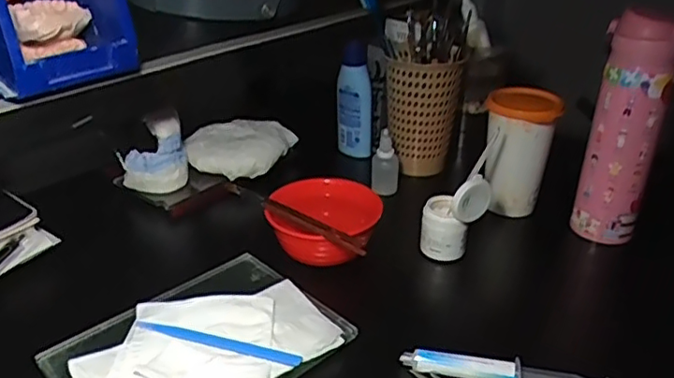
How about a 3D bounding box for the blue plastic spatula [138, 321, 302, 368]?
[{"bbox_3d":[-0.093,0.118,0.464,0.134,0.004,0.010,9,29,13],"label":"blue plastic spatula"}]

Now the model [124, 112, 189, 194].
[{"bbox_3d":[-0.204,-0.039,0.667,0.073,0.082,0.036,-7,30,-16],"label":"model"}]

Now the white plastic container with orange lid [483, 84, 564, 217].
[{"bbox_3d":[0.192,-0.042,0.657,0.076,0.126,0.081,7,29,10],"label":"white plastic container with orange lid"}]

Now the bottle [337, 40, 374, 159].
[{"bbox_3d":[0.023,-0.111,0.759,0.045,0.153,0.031,2,28,1],"label":"bottle"}]

